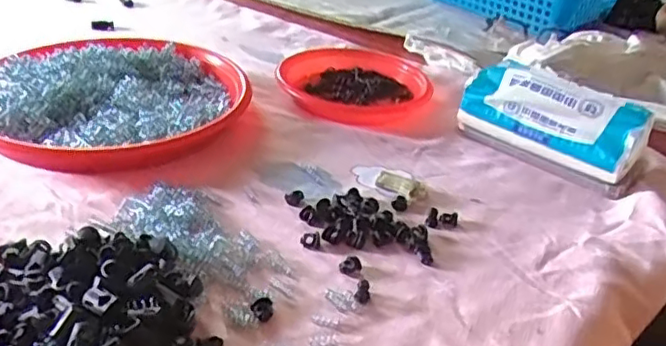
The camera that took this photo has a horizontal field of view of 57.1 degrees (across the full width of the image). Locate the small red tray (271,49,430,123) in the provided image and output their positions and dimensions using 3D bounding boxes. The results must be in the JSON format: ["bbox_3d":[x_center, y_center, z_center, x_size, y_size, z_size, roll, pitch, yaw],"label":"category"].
[{"bbox_3d":[0.025,-0.106,0.694,0.167,0.027,0.190,12,31,9],"label":"small red tray"}]

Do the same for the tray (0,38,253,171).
[{"bbox_3d":[-0.207,-0.076,0.582,0.239,0.034,0.238,2,31,-6],"label":"tray"}]

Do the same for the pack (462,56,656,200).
[{"bbox_3d":[0.209,-0.051,0.578,0.077,0.063,0.163,-19,39,-35],"label":"pack"}]

